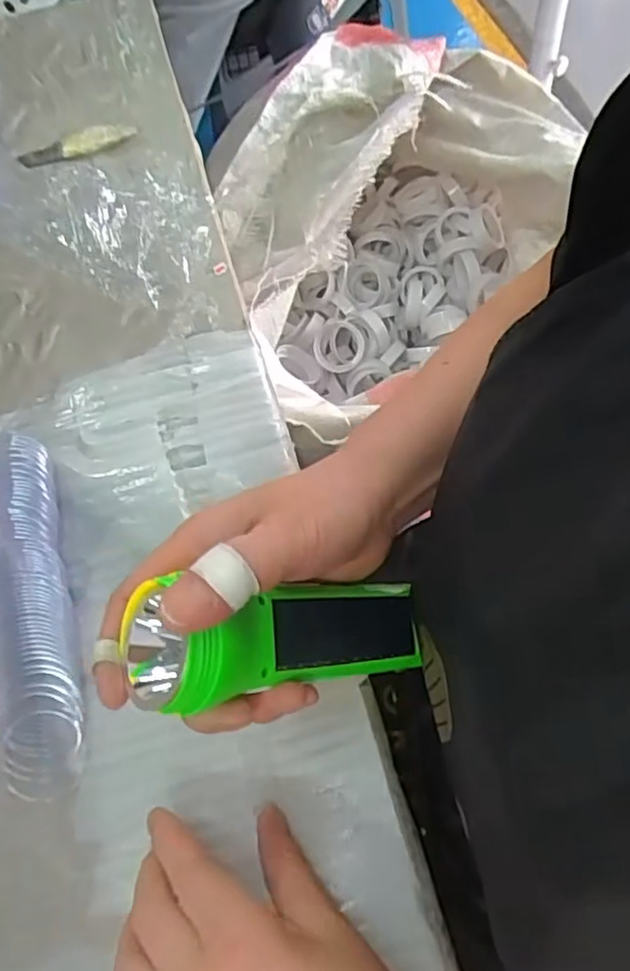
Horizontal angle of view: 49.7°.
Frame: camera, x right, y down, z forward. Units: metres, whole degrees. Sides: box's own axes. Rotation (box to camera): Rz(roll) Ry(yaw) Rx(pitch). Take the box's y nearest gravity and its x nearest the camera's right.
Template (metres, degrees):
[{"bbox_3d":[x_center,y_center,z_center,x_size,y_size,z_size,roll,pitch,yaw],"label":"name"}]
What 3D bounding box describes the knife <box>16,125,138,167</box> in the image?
[{"bbox_3d":[-0.183,-0.261,0.522,0.091,0.014,0.016,-16,62,-2],"label":"knife"}]

